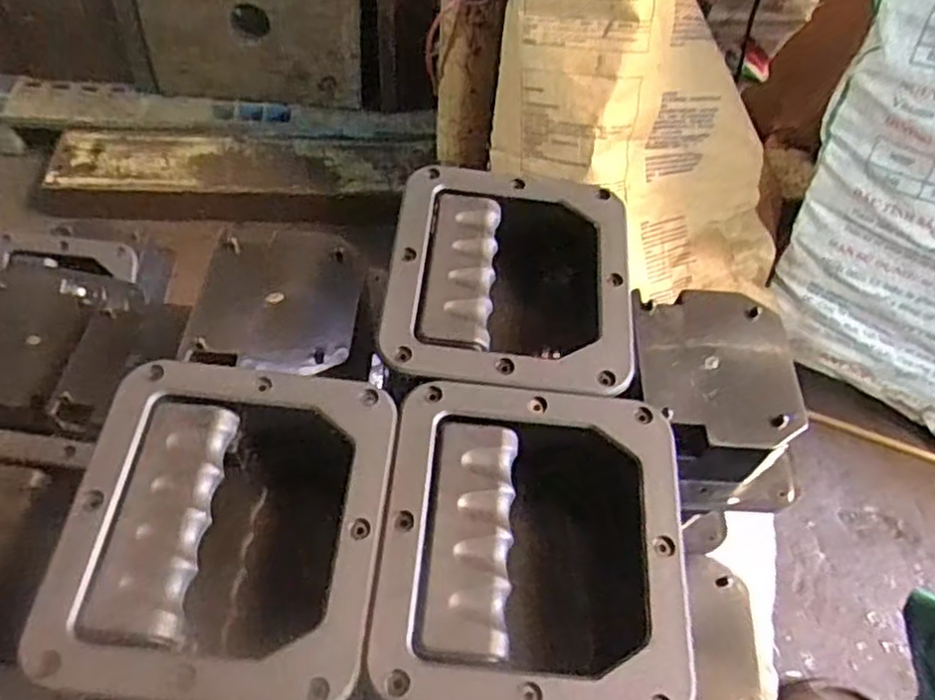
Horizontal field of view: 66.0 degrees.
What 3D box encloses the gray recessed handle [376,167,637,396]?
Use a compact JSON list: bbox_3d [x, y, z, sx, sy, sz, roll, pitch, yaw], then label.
[{"bbox_3d":[0.023,-0.032,0.419,0.135,0.054,0.148,5,56,-1],"label":"gray recessed handle"}]

